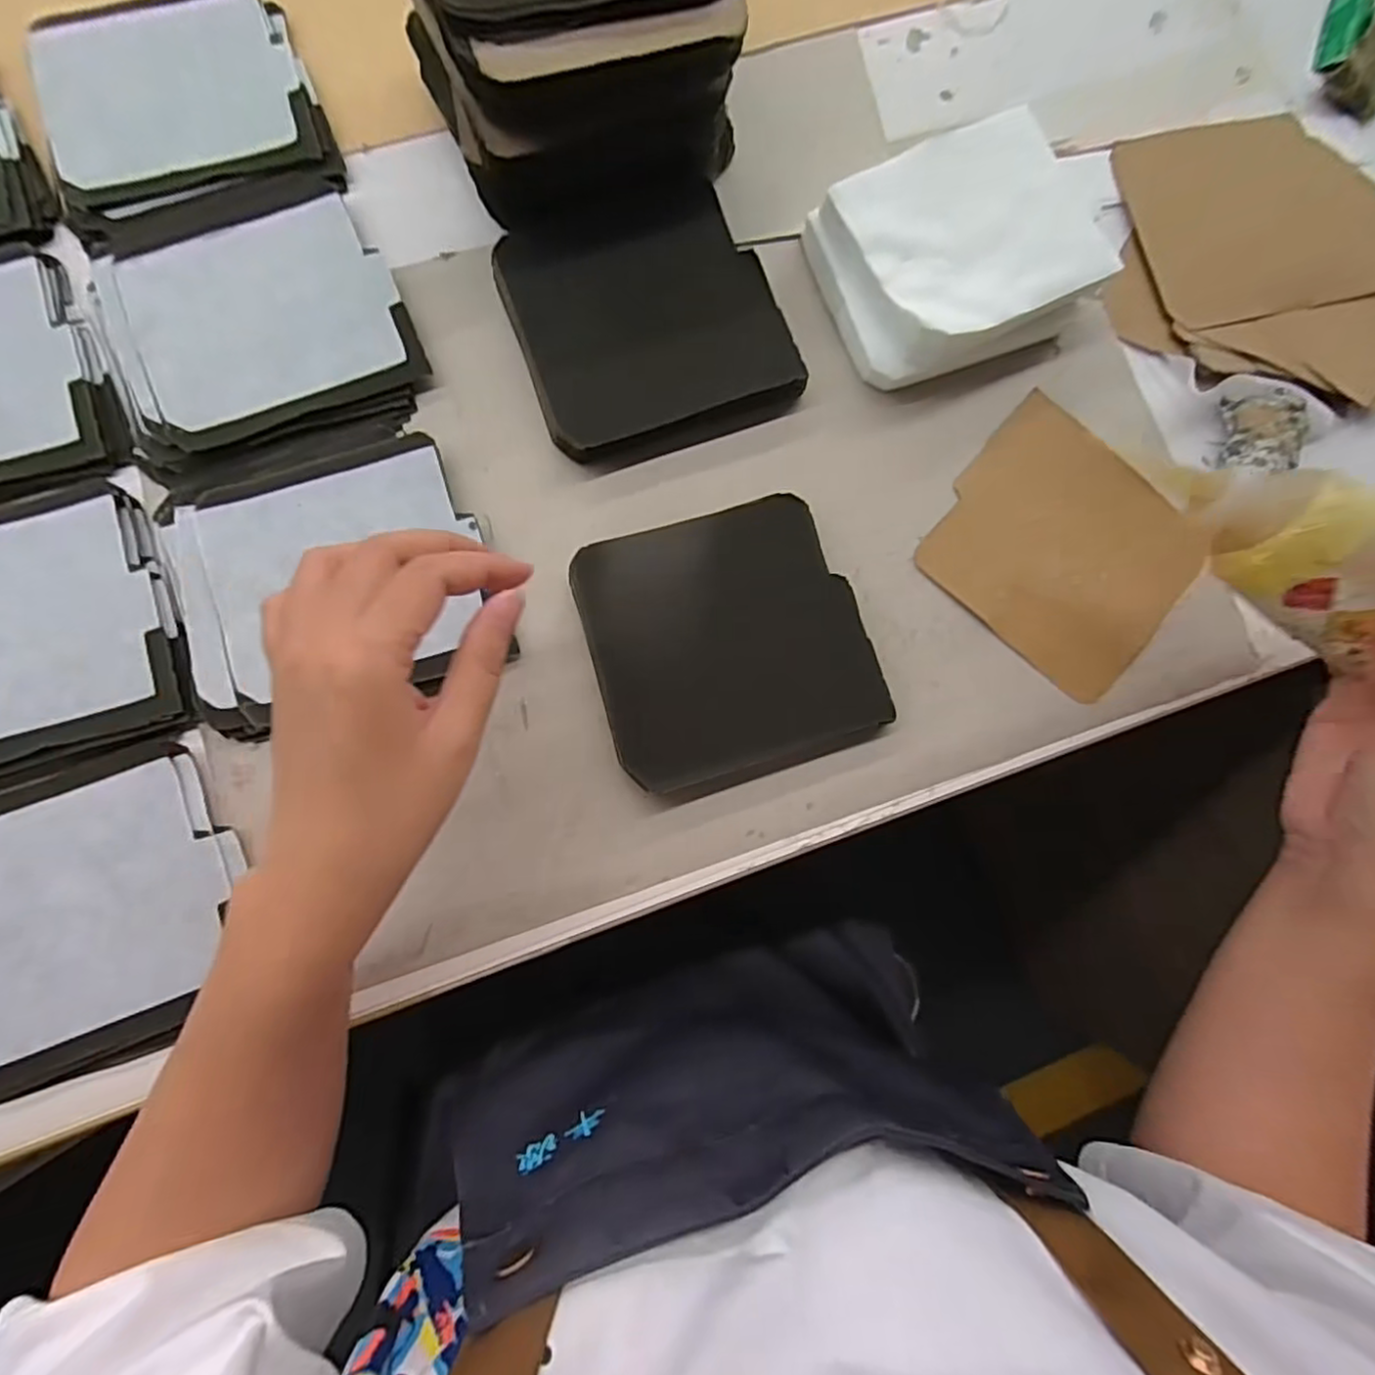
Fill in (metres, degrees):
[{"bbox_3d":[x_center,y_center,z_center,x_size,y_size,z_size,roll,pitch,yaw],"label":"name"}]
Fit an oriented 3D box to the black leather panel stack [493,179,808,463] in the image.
[{"bbox_3d":[-0.023,-0.203,0.363,0.137,0.021,0.135,-19,84,-6],"label":"black leather panel stack"}]

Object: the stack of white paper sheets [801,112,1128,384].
[{"bbox_3d":[0.152,-0.237,0.364,0.146,0.042,0.116,-23,84,-7],"label":"stack of white paper sheets"}]

